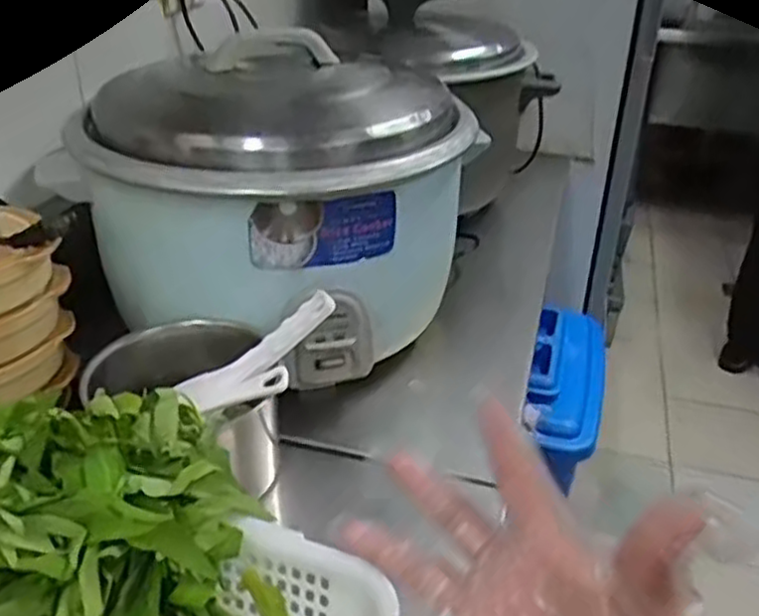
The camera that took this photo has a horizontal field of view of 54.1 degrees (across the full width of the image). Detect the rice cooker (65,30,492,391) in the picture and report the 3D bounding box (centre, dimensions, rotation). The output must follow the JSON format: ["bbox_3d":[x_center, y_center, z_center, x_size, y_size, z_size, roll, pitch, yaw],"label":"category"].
[{"bbox_3d":[-0.101,-0.116,0.824,0.302,0.269,0.336,21,35,28],"label":"rice cooker"}]

